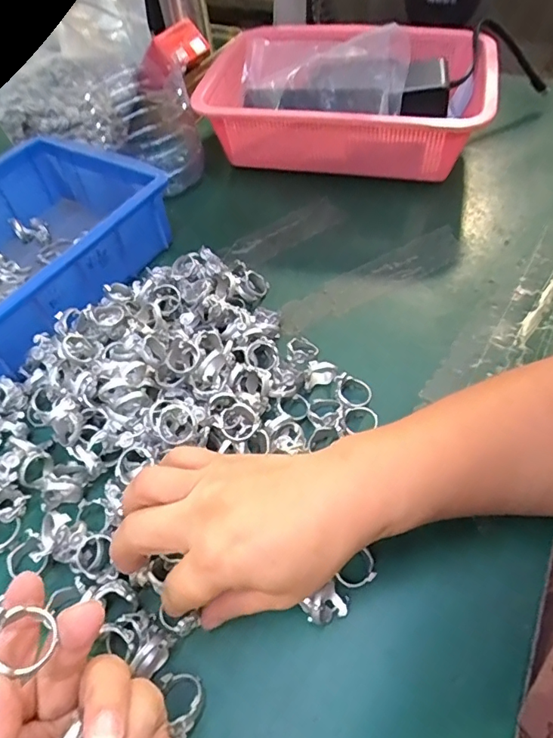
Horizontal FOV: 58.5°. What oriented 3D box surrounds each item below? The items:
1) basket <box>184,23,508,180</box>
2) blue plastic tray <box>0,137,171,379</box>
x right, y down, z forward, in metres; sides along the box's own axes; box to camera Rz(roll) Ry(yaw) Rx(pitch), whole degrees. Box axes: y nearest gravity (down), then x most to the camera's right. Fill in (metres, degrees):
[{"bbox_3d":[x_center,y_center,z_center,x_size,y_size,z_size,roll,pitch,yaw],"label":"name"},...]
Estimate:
[{"bbox_3d":[0.074,-0.301,0.549,0.299,0.109,0.206,8,53,11],"label":"basket"},{"bbox_3d":[-0.231,-0.104,0.445,0.172,0.070,0.236,25,58,22],"label":"blue plastic tray"}]

